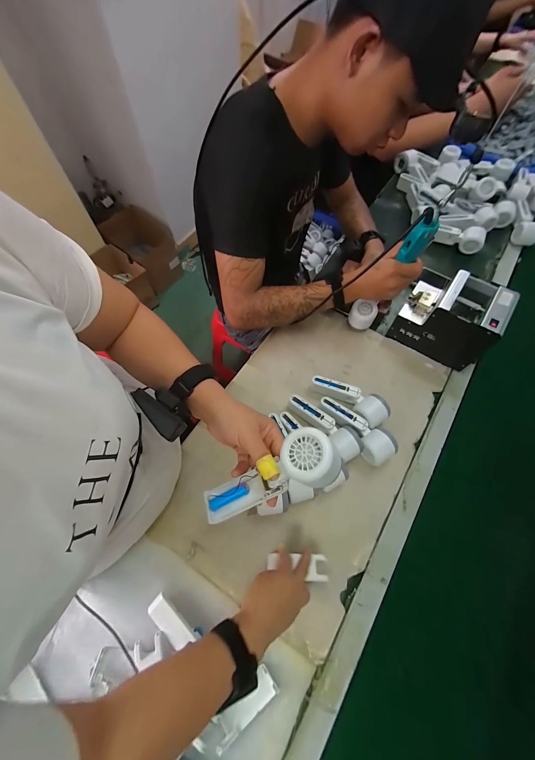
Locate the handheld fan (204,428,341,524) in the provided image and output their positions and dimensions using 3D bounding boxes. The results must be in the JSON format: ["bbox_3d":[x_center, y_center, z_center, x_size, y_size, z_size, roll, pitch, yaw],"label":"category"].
[{"bbox_3d":[0.002,0.114,0.329,0.170,0.030,0.060,-34,67,19],"label":"handheld fan"}]

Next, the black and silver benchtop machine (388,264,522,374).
[{"bbox_3d":[0.394,-0.136,0.633,0.176,0.156,0.124,35,69,13],"label":"black and silver benchtop machine"}]

